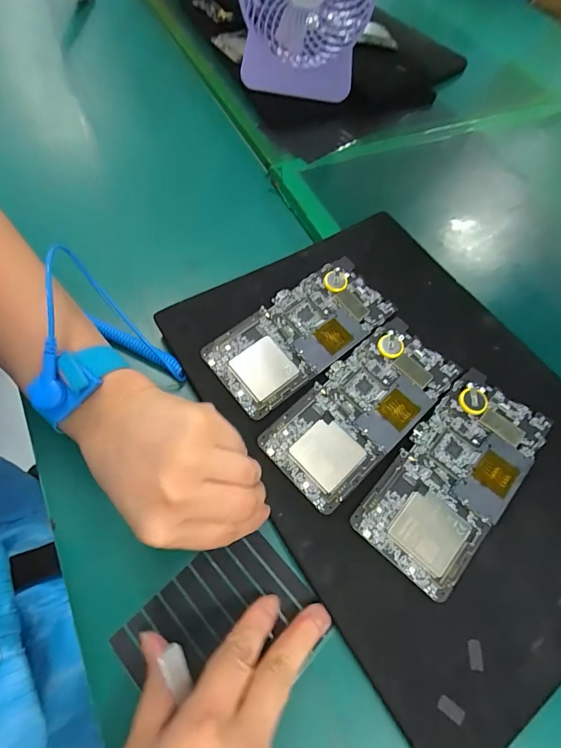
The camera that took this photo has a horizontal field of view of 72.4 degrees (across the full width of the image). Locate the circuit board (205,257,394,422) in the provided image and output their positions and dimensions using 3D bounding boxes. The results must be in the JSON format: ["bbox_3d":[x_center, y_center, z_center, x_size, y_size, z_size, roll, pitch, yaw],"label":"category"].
[{"bbox_3d":[0.017,-0.036,0.308,0.149,0.013,0.072,-37,71,-19],"label":"circuit board"}]

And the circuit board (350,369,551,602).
[{"bbox_3d":[0.121,0.069,0.264,0.071,0.012,0.148,39,64,15],"label":"circuit board"}]

